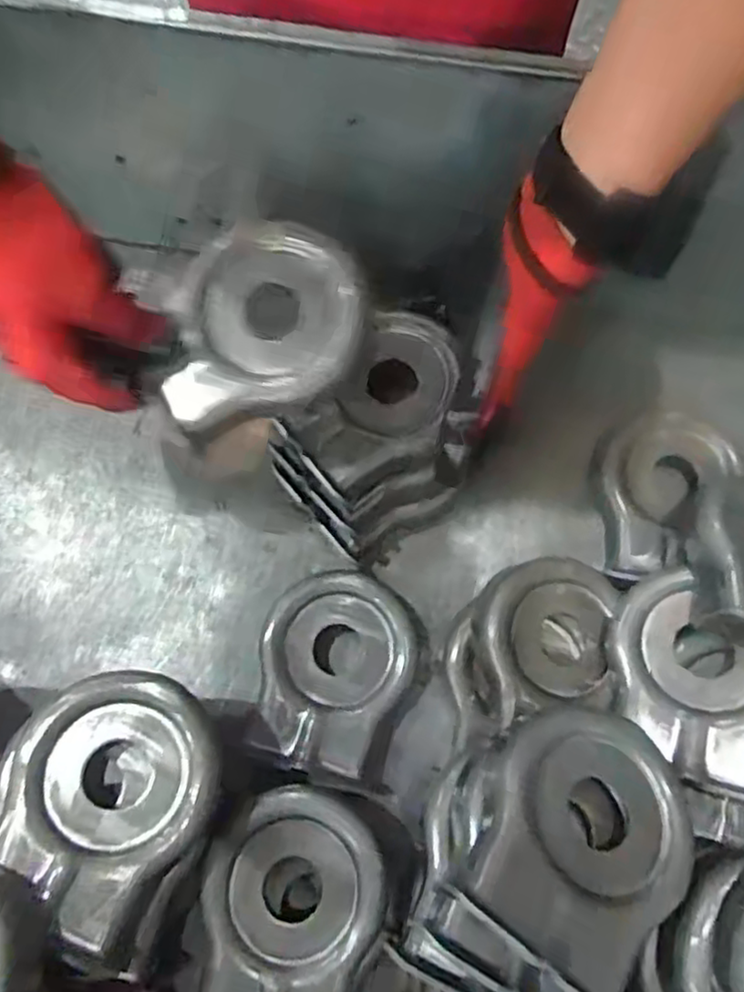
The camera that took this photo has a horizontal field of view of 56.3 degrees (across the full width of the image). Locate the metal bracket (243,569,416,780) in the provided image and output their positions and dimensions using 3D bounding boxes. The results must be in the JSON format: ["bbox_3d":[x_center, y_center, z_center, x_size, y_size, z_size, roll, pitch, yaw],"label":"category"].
[{"bbox_3d":[-0.025,0.107,0.439,0.090,0.026,0.116,15,74,4],"label":"metal bracket"}]

